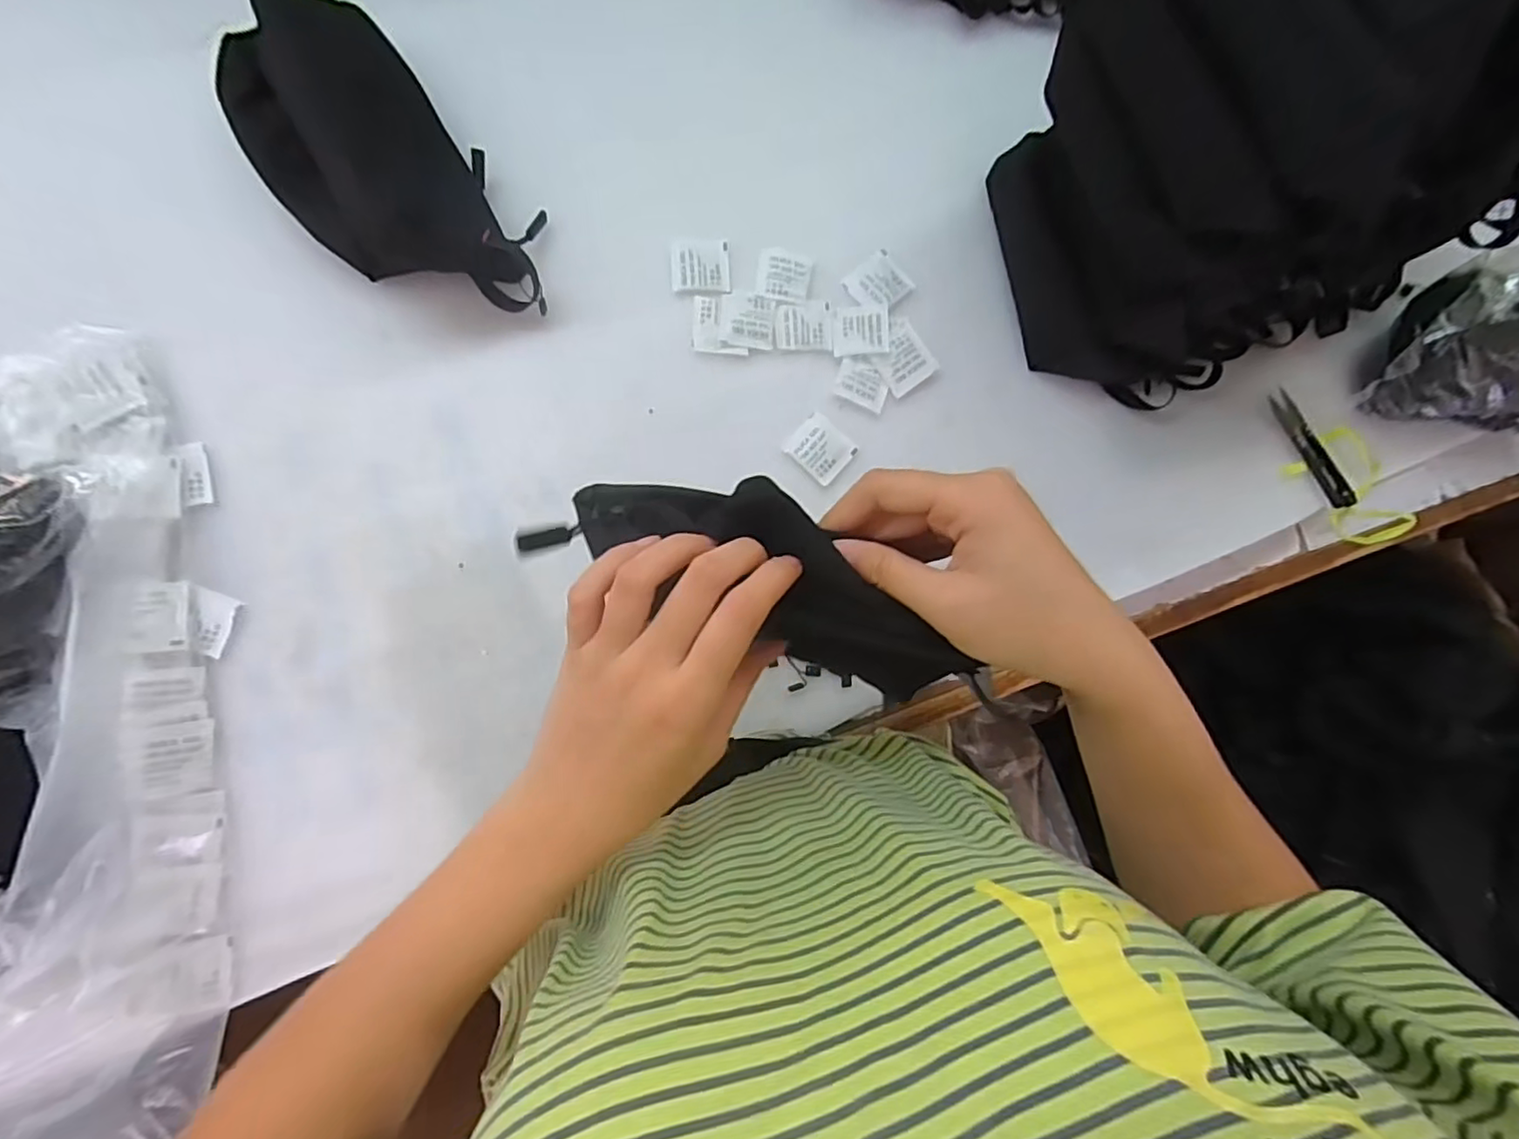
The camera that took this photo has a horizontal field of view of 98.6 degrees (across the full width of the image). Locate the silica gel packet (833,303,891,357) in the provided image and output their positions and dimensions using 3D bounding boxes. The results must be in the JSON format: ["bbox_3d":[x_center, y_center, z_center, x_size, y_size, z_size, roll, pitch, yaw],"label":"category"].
[{"bbox_3d":[0.073,-0.171,0.467,0.040,0.005,0.037,-3,86,-7],"label":"silica gel packet"}]

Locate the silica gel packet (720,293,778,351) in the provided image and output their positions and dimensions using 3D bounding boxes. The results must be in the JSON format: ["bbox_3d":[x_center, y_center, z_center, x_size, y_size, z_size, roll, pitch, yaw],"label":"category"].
[{"bbox_3d":[-0.008,-0.176,0.459,0.037,0.004,0.040,6,85,-7],"label":"silica gel packet"}]

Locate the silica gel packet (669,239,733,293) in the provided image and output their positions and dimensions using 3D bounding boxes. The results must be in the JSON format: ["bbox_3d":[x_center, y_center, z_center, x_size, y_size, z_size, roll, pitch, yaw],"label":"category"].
[{"bbox_3d":[-0.041,-0.215,0.461,0.041,0.004,0.040,-3,86,-7],"label":"silica gel packet"}]

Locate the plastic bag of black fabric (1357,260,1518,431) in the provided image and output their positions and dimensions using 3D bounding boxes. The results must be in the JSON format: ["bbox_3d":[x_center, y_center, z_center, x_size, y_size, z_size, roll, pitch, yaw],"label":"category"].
[{"bbox_3d":[0.539,-0.155,0.474,0.137,0.069,0.094,17,83,-4],"label":"plastic bag of black fabric"}]

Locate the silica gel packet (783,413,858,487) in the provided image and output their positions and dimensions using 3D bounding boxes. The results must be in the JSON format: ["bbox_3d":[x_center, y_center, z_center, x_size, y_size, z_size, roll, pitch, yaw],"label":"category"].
[{"bbox_3d":[0.042,-0.084,0.458,0.042,0.005,0.037,42,82,-3],"label":"silica gel packet"}]

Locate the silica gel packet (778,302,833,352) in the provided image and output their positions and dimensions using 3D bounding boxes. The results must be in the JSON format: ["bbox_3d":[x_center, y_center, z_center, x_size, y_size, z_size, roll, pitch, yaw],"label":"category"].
[{"bbox_3d":[0.032,-0.174,0.466,0.040,0.004,0.035,-1,86,-7],"label":"silica gel packet"}]

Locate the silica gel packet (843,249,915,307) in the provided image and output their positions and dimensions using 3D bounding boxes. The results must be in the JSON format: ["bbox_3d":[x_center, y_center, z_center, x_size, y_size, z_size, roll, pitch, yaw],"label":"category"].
[{"bbox_3d":[0.087,-0.209,0.477,0.042,0.004,0.038,-40,91,-8],"label":"silica gel packet"}]

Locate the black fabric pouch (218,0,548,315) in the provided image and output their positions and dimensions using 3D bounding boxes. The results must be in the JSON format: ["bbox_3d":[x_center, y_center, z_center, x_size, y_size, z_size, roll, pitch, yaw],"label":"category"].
[{"bbox_3d":[-0.229,-0.248,0.399,0.212,0.099,0.118,44,82,-1],"label":"black fabric pouch"}]

